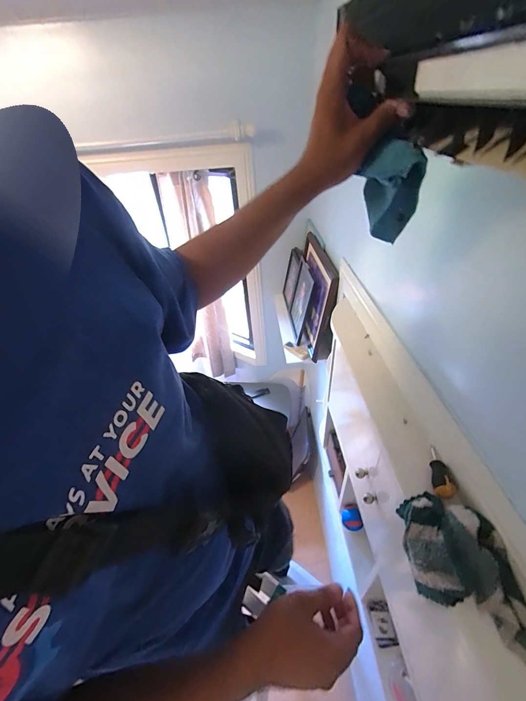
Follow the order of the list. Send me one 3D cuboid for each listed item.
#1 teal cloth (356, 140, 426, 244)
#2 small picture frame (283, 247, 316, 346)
[{"bbox_3d":[0.158,-0.192,0.376,0.066,0.149,0.028,15,81,22],"label":"teal cloth"},{"bbox_3d":[0.174,-0.315,1.572,0.050,0.362,0.474,4,35,-8],"label":"small picture frame"}]

